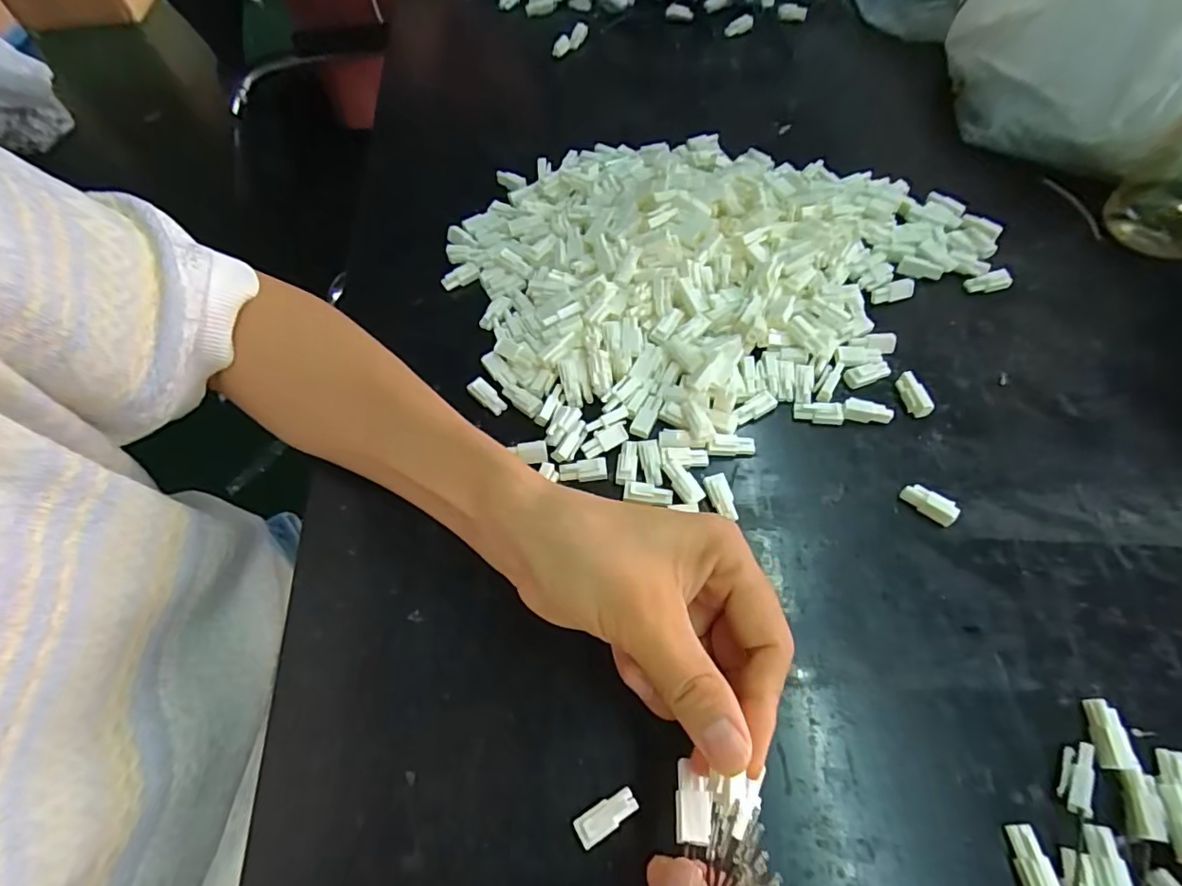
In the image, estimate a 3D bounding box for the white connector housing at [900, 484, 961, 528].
[{"bbox_3d":[0.168,0.030,0.279,0.026,0.012,0.009,37,68,20],"label":"white connector housing"}]

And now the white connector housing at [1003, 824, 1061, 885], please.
[{"bbox_3d":[0.162,0.156,0.206,0.011,0.009,0.026,-6,60,-2],"label":"white connector housing"}]

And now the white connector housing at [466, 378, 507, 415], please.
[{"bbox_3d":[-0.059,-0.027,0.320,0.011,0.008,0.025,-40,66,-19],"label":"white connector housing"}]

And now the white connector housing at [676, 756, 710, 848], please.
[{"bbox_3d":[0.034,0.122,0.192,0.012,0.004,0.025,-1,53,1],"label":"white connector housing"}]

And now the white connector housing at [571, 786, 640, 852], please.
[{"bbox_3d":[0.006,0.145,0.218,0.025,0.007,0.011,-30,64,-15],"label":"white connector housing"}]

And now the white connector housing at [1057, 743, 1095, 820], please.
[{"bbox_3d":[0.190,0.131,0.219,0.009,0.007,0.026,22,63,14],"label":"white connector housing"}]

